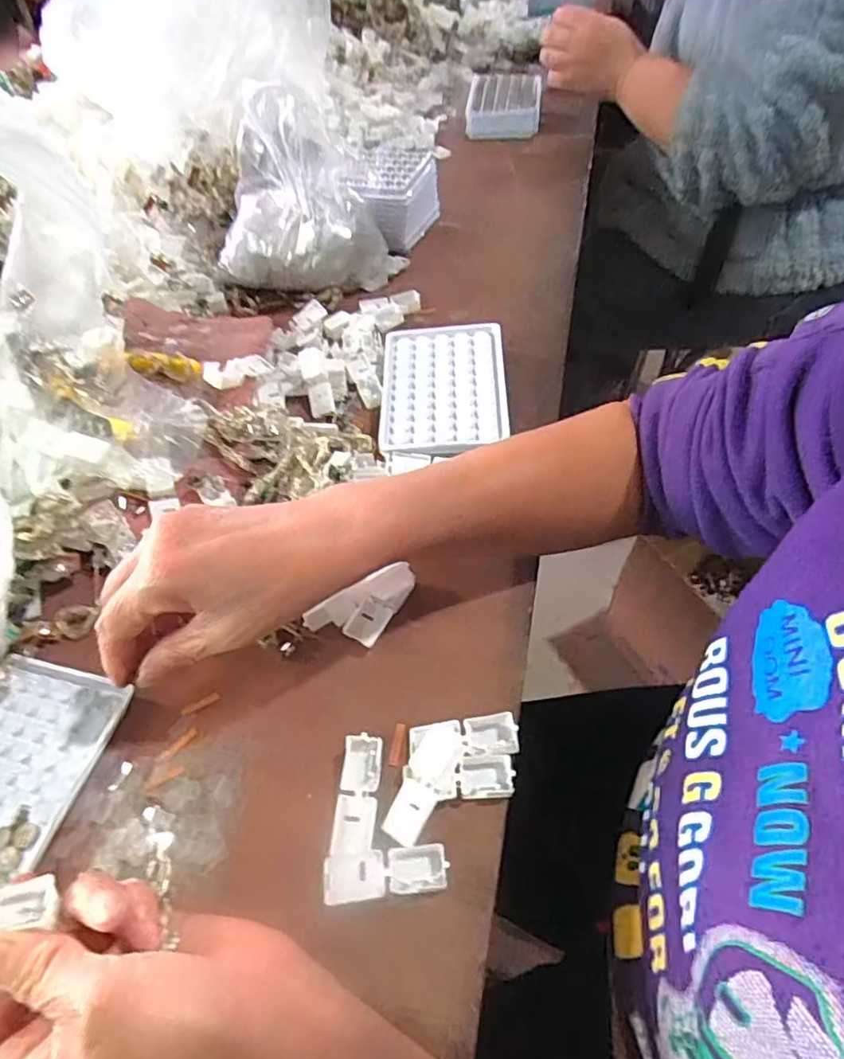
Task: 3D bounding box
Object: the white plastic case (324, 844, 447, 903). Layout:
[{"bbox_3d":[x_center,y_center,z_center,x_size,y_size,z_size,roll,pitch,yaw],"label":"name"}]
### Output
[{"bbox_3d":[-0.017,0.158,0.283,0.055,0.011,0.020,-7,52,0],"label":"white plastic case"}]

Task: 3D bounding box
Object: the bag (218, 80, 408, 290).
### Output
[{"bbox_3d":[-0.111,-0.296,0.544,0.161,0.125,0.084,4,53,8],"label":"bag"}]

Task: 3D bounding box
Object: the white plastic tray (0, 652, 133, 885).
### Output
[{"bbox_3d":[-0.229,0.133,0.329,0.097,0.008,0.127,8,54,11],"label":"white plastic tray"}]

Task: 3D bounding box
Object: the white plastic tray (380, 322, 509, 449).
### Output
[{"bbox_3d":[0.016,-0.111,0.475,0.095,0.017,0.129,-1,52,5],"label":"white plastic tray"}]

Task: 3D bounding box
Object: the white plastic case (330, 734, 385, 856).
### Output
[{"bbox_3d":[-0.032,0.130,0.304,0.020,0.009,0.052,2,53,7],"label":"white plastic case"}]

